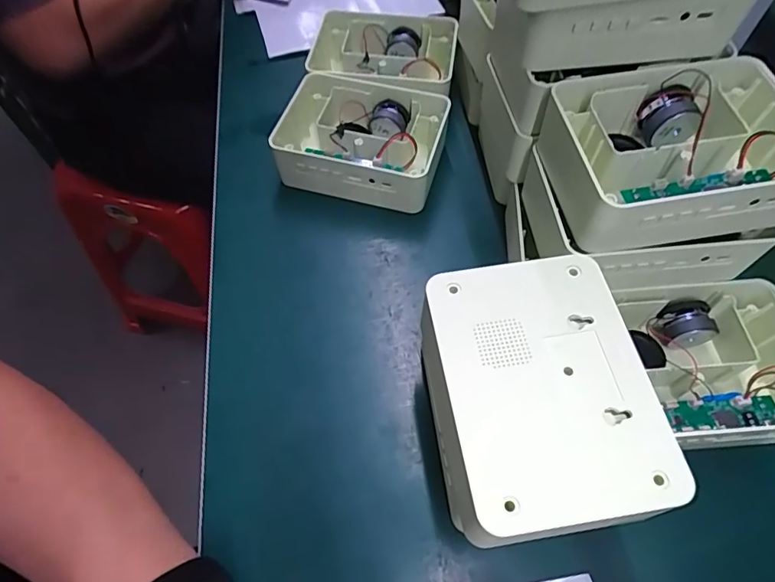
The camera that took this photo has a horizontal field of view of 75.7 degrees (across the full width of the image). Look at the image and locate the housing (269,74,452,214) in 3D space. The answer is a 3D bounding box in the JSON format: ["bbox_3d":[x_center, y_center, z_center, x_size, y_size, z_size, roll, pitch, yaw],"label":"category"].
[{"bbox_3d":[-0.024,-0.144,0.467,0.149,0.051,0.113,13,60,7],"label":"housing"}]

